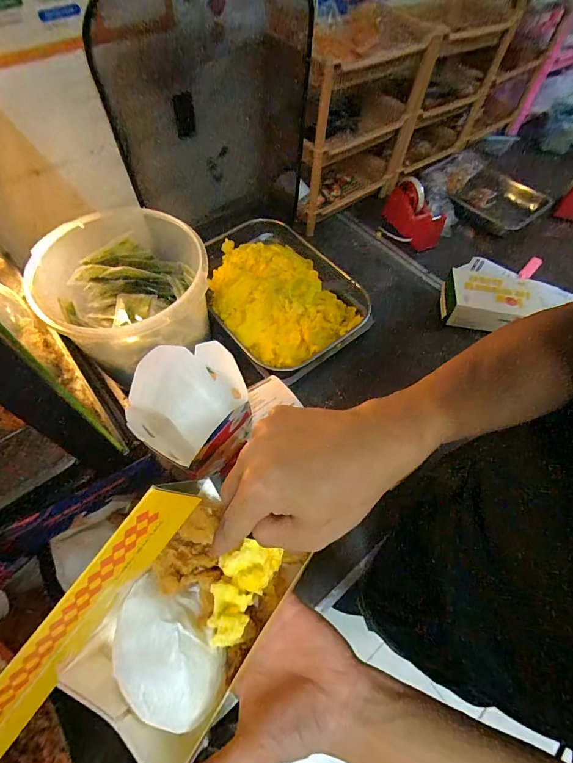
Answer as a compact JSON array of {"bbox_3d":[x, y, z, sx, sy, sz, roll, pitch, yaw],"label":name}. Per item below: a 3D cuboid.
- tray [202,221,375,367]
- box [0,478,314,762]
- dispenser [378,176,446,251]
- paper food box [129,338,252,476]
[{"bbox_3d":[-0.030,-0.188,0.741,0.265,0.052,0.367,-31,66,-20],"label":"tray"},{"bbox_3d":[-0.080,0.165,0.226,0.101,0.152,0.183,31,62,14],"label":"box"},{"bbox_3d":[0.306,-0.394,0.870,0.146,0.122,0.095,16,60,5],"label":"dispenser"},{"bbox_3d":[-0.115,0.037,0.452,0.131,0.125,0.115,19,60,7],"label":"paper food box"}]

